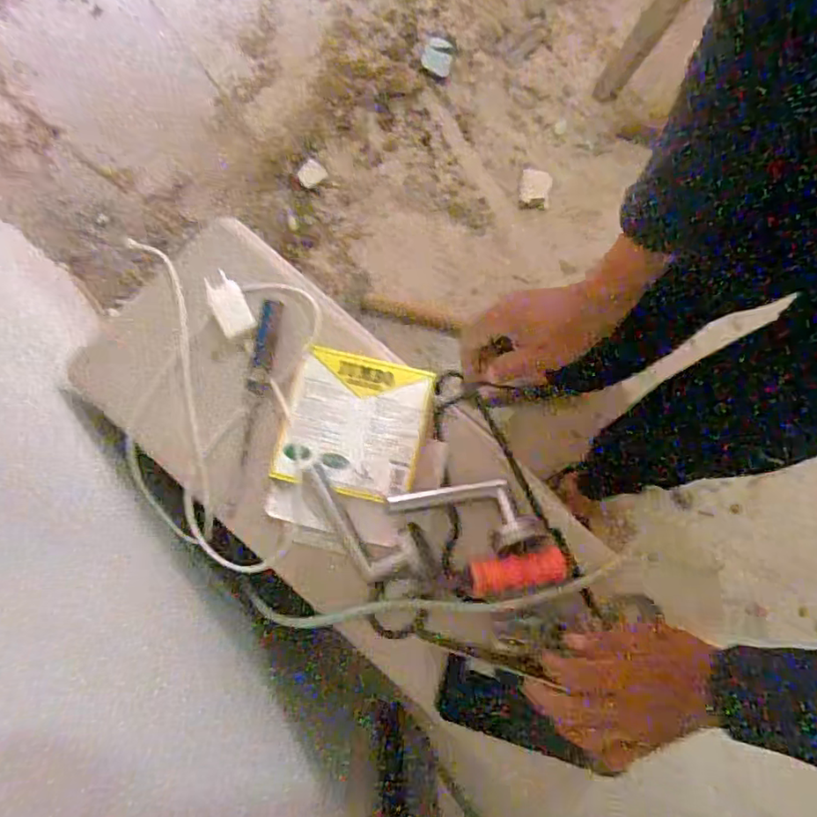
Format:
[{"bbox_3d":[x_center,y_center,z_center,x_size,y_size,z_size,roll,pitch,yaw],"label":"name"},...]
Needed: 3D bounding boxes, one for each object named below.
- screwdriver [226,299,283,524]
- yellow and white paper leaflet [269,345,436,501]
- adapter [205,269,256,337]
[{"bbox_3d":[-0.153,-0.007,0.579,0.021,0.030,0.221,10,78,-1],"label":"screwdriver"},{"bbox_3d":[-0.051,0.014,0.585,0.132,0.015,0.132,13,78,0],"label":"yellow and white paper leaflet"},{"bbox_3d":[-0.180,-0.105,0.602,0.033,0.020,0.063,-28,81,-8],"label":"adapter"}]

